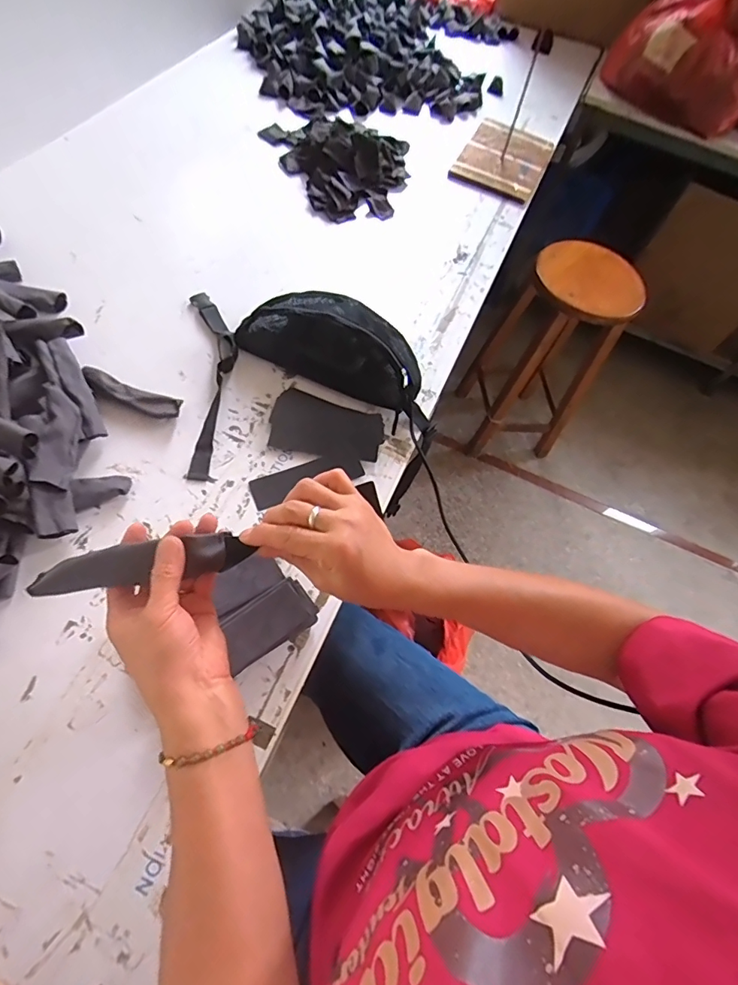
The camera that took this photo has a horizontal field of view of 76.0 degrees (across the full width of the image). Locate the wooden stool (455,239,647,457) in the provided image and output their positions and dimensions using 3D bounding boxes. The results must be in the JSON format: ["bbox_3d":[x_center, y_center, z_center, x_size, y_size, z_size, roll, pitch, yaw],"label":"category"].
[{"bbox_3d":[0.505,-0.391,1.402,0.292,0.630,0.304,0,63,-8],"label":"wooden stool"}]

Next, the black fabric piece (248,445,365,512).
[{"bbox_3d":[-0.081,-0.019,0.631,0.149,0.010,0.043,-20,69,-13],"label":"black fabric piece"}]

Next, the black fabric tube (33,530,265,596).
[{"bbox_3d":[-0.176,0.055,0.370,0.158,0.025,0.027,-8,64,-8],"label":"black fabric tube"}]

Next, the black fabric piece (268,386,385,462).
[{"bbox_3d":[-0.058,-0.096,0.666,0.156,0.009,0.100,11,61,4],"label":"black fabric piece"}]

